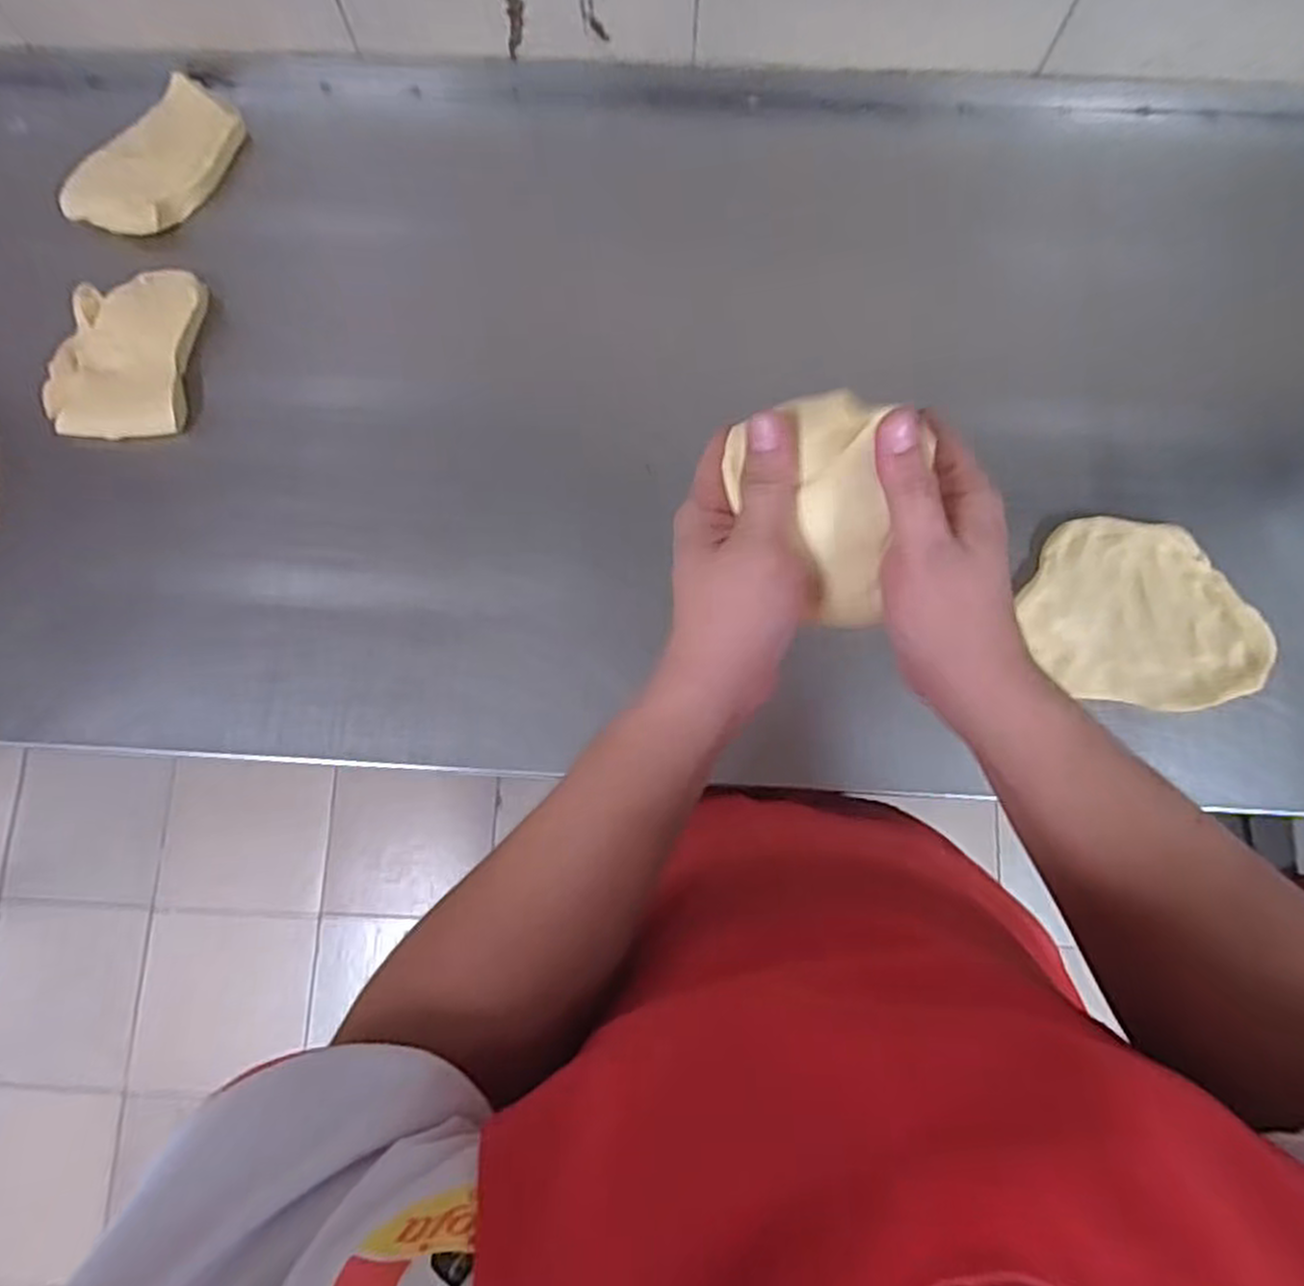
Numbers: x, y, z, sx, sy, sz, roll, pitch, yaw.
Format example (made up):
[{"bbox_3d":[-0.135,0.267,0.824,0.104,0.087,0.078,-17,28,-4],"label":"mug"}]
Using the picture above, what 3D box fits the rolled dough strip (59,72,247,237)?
[{"bbox_3d":[-0.431,-0.420,0.677,0.089,0.027,0.159,35,80,8],"label":"rolled dough strip"}]

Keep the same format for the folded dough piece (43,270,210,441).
[{"bbox_3d":[-0.436,-0.238,0.643,0.109,0.029,0.139,4,78,1],"label":"folded dough piece"}]

